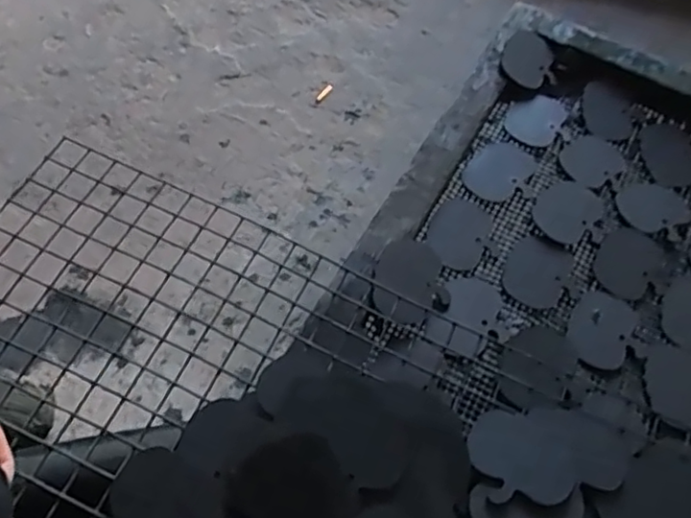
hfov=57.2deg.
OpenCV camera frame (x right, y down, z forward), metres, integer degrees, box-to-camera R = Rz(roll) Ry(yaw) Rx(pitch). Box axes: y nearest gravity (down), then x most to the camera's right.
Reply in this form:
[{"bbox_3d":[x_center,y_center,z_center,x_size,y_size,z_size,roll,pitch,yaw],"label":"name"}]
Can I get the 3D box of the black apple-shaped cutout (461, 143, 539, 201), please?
[{"bbox_3d":[0.155,-0.089,0.643,0.060,0.009,0.075,29,65,16],"label":"black apple-shaped cutout"}]

